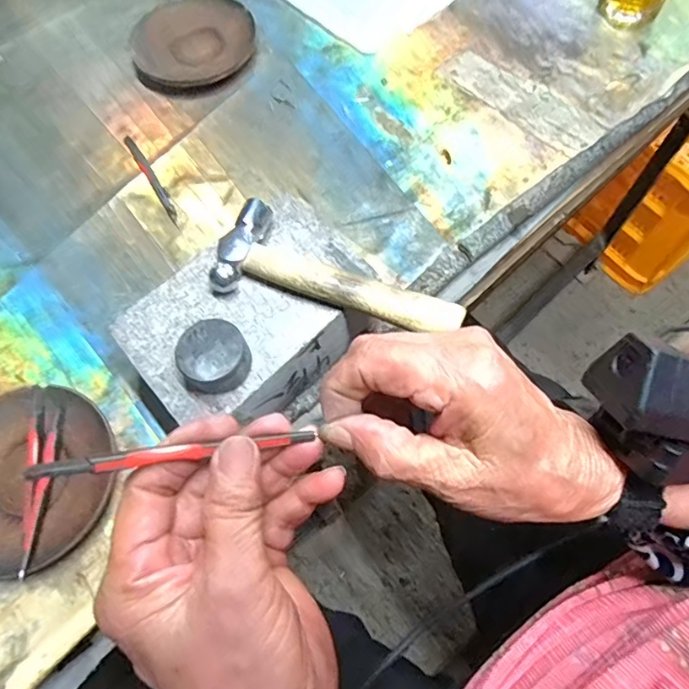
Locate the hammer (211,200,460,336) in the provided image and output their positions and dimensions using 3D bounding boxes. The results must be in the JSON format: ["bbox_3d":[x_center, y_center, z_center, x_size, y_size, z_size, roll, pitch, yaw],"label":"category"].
[{"bbox_3d":[-0.002,-0.046,0.310,0.144,0.018,0.058,14,66,5],"label":"hammer"}]

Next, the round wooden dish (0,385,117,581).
[{"bbox_3d":[-0.204,0.083,0.330,0.110,0.015,0.113,-1,67,2],"label":"round wooden dish"}]

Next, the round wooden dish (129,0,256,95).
[{"bbox_3d":[-0.138,-0.277,0.474,0.111,0.019,0.093,-16,67,-5],"label":"round wooden dish"}]

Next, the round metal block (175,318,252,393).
[{"bbox_3d":[-0.072,0.007,0.290,0.037,0.022,0.035,0,66,-1],"label":"round metal block"}]

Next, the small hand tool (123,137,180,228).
[{"bbox_3d":[-0.159,-0.137,0.428,0.008,0.004,0.105,-31,69,-11],"label":"small hand tool"}]

